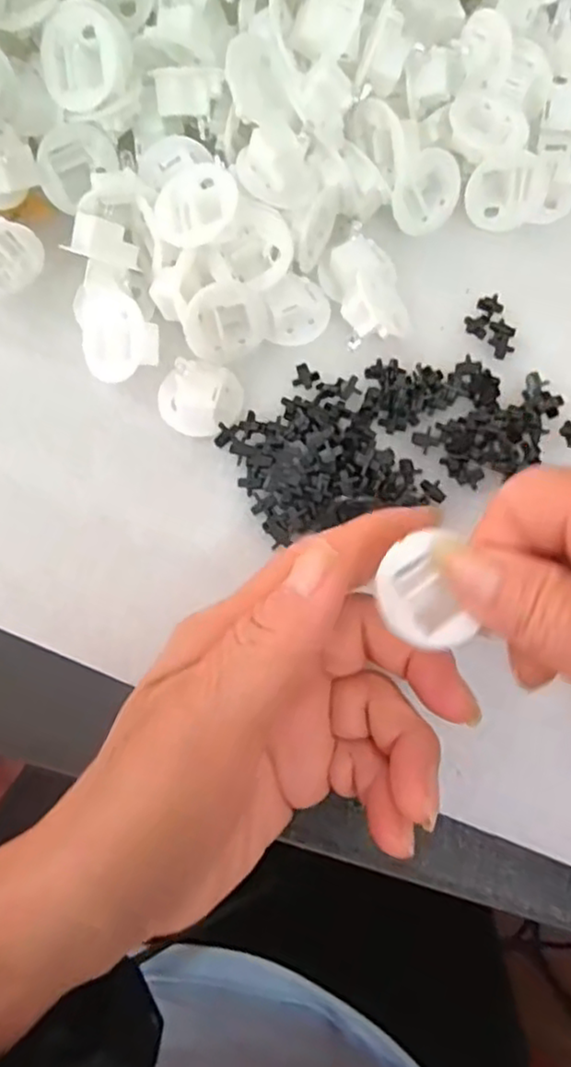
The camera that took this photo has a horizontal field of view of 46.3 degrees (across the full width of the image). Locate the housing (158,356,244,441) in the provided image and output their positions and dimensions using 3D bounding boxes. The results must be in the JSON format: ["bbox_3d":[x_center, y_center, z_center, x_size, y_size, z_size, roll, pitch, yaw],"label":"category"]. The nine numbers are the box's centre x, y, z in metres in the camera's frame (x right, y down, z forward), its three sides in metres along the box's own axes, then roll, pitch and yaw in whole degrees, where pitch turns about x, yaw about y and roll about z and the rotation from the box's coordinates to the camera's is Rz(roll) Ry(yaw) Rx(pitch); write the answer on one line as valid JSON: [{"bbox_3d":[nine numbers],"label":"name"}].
[{"bbox_3d":[-0.032,-0.053,0.256,0.031,0.016,0.028,-36,78,-11],"label":"housing"}]

